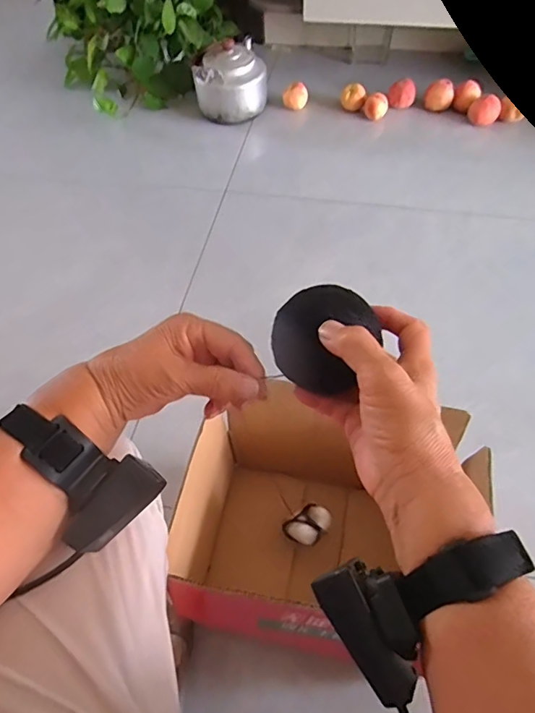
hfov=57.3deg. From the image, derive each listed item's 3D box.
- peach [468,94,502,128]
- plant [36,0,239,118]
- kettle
[{"bbox_3d":[0.583,-0.657,1.314,0.073,0.063,0.061,-14,57,-6],"label":"peach"},{"bbox_3d":[-0.377,-1.005,1.432,0.498,0.326,0.497,-25,60,-14],"label":"plant"},{"bbox_3d":[-0.105,-0.772,1.365,0.196,0.156,0.213,-7,56,-1],"label":"kettle"}]

